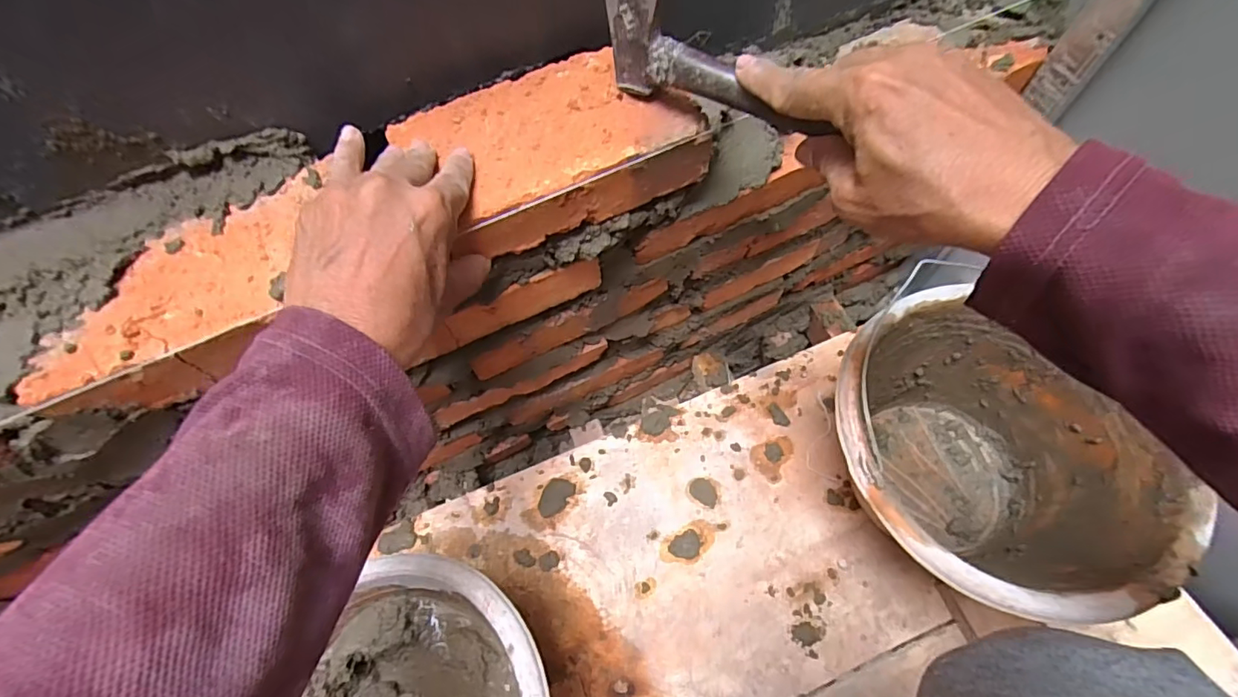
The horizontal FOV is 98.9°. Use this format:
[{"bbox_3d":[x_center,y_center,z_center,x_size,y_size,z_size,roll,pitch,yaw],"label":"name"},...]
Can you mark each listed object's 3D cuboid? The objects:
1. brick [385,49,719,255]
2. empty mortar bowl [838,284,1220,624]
[{"bbox_3d":[-0.035,-0.137,0.356,0.177,0.046,0.100,-26,65,-9],"label":"brick"},{"bbox_3d":[0.293,0.108,0.479,0.221,0.179,0.230,-2,64,3],"label":"empty mortar bowl"}]

